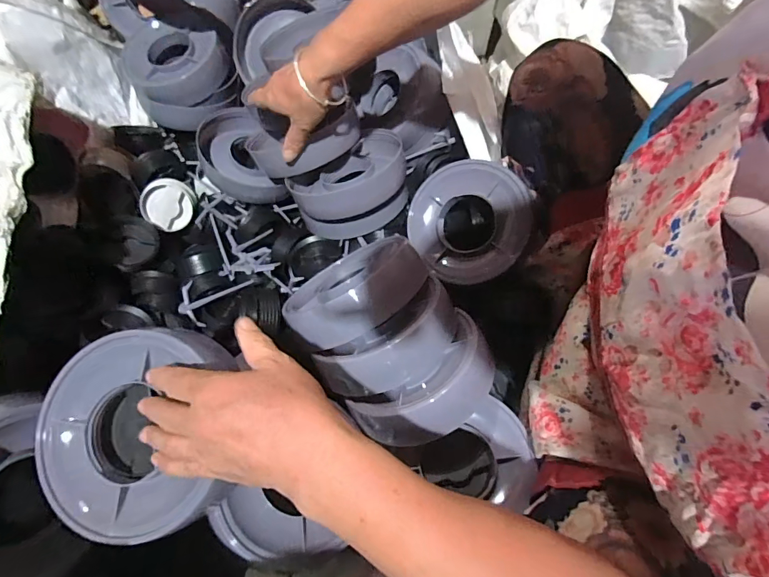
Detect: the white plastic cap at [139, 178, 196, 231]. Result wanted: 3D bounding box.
[{"bbox_3d":[-0.319,-0.125,0.603,0.068,0.014,0.073,-6,102,-27],"label":"white plastic cap"}]

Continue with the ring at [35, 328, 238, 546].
[{"bbox_3d":[-0.190,0.108,0.313,0.131,0.047,0.147,-3,68,-2],"label":"ring"}]

